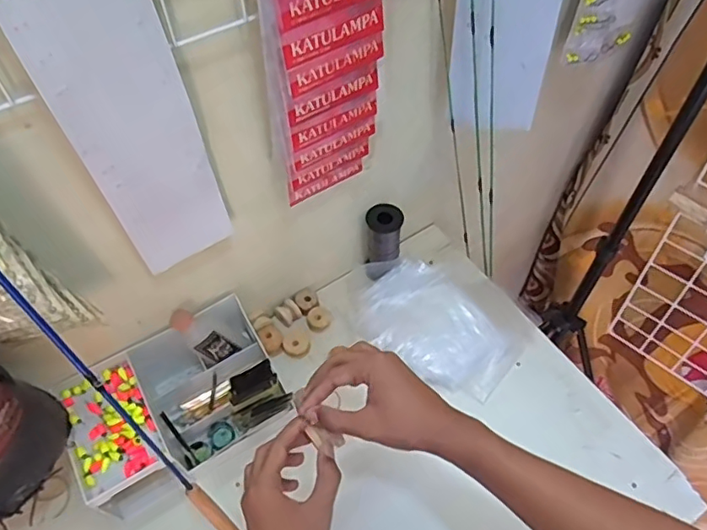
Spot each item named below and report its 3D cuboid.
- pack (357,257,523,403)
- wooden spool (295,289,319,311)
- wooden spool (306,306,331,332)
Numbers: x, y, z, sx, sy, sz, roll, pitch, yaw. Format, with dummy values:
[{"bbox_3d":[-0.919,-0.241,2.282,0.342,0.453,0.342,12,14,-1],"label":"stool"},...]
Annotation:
[{"bbox_3d":[0.101,0.076,0.741,0.230,0.040,0.152,33,62,22],"label":"pack"},{"bbox_3d":[-0.064,0.050,0.771,0.029,0.015,0.027,-31,60,-18],"label":"wooden spool"},{"bbox_3d":[-0.048,0.074,0.758,0.031,0.019,0.031,-1,55,1],"label":"wooden spool"}]

